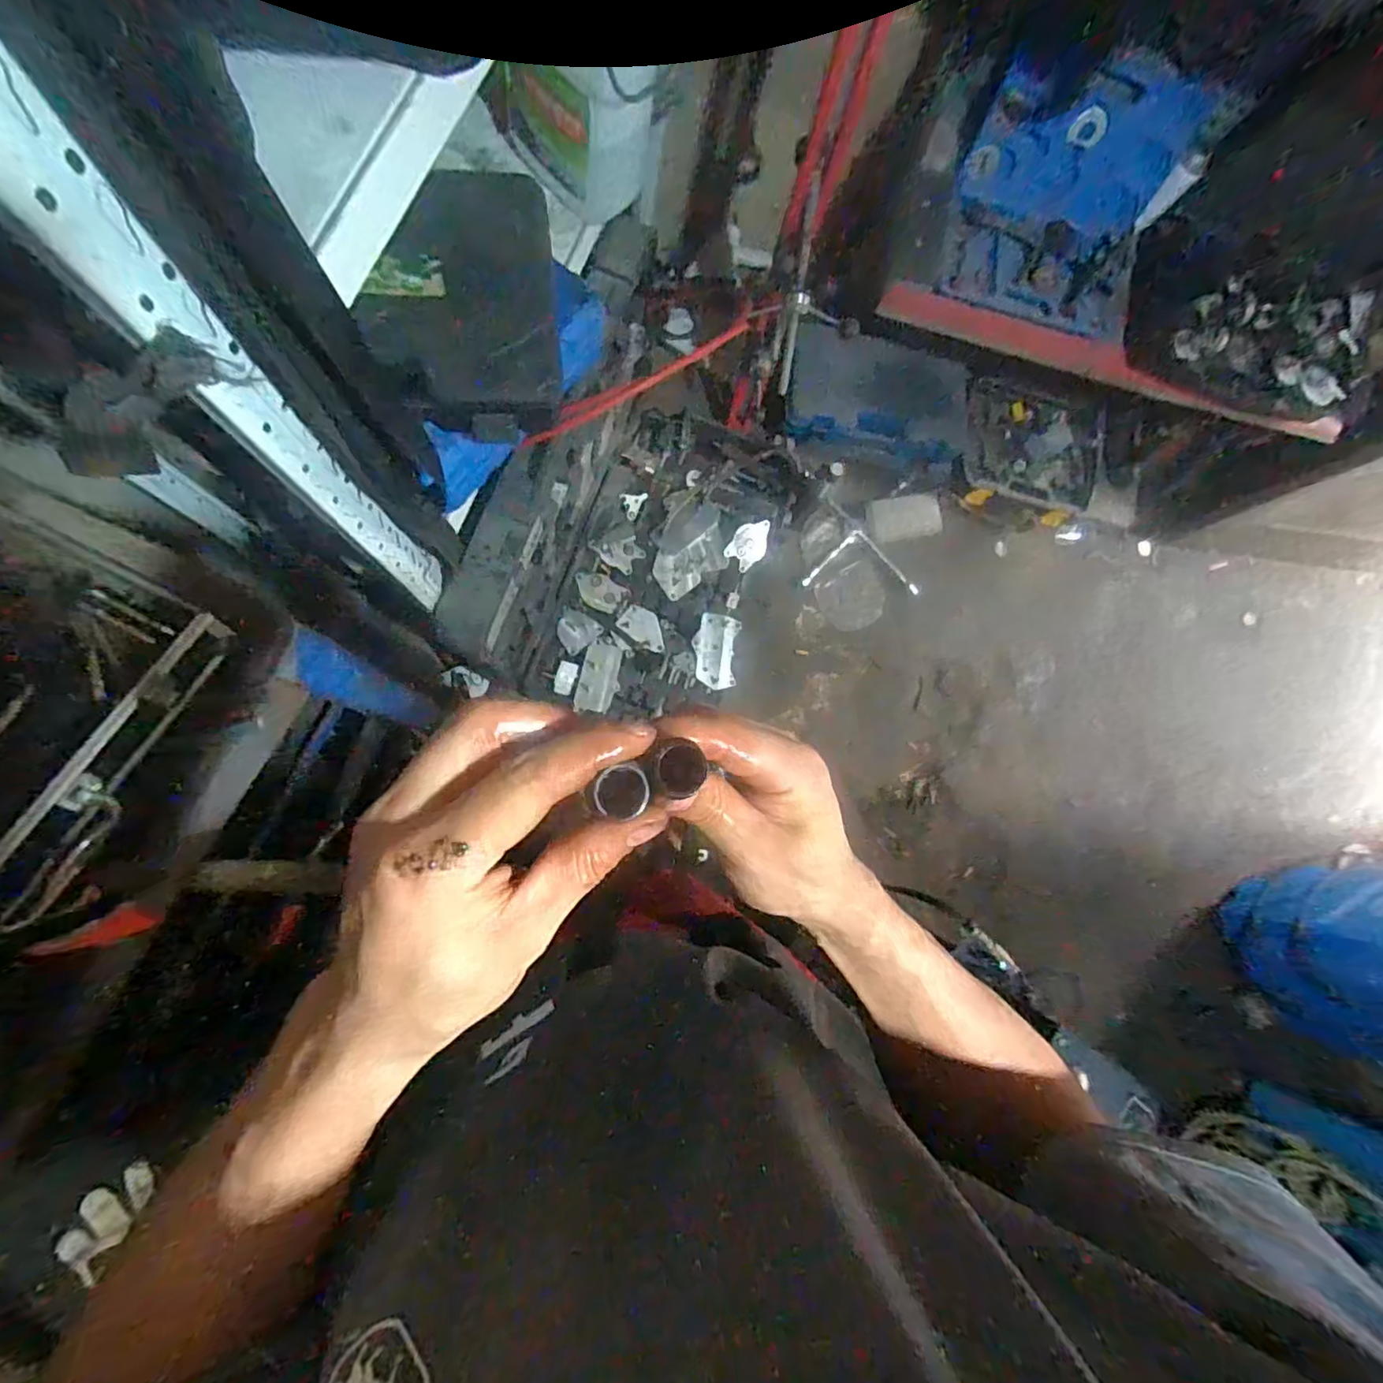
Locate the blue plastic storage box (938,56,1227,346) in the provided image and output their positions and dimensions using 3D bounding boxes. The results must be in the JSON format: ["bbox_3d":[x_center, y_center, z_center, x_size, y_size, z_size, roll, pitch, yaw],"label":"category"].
[{"bbox_3d":[0.661,-0.851,1.055,0.388,0.220,0.306,13,88,-9],"label":"blue plastic storage box"}]

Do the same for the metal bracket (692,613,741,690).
[{"bbox_3d":[0.056,-0.092,1.382,0.100,0.034,0.167,9,81,-9],"label":"metal bracket"}]

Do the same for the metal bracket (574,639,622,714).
[{"bbox_3d":[-0.201,-0.029,1.346,0.084,0.019,0.155,14,80,-8],"label":"metal bracket"}]

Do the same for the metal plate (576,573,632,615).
[{"bbox_3d":[-0.205,-0.222,1.372,0.118,0.019,0.080,27,79,-5],"label":"metal plate"}]

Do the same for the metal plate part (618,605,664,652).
[{"bbox_3d":[-0.103,-0.143,1.375,0.116,0.010,0.076,33,74,-2],"label":"metal plate part"}]

